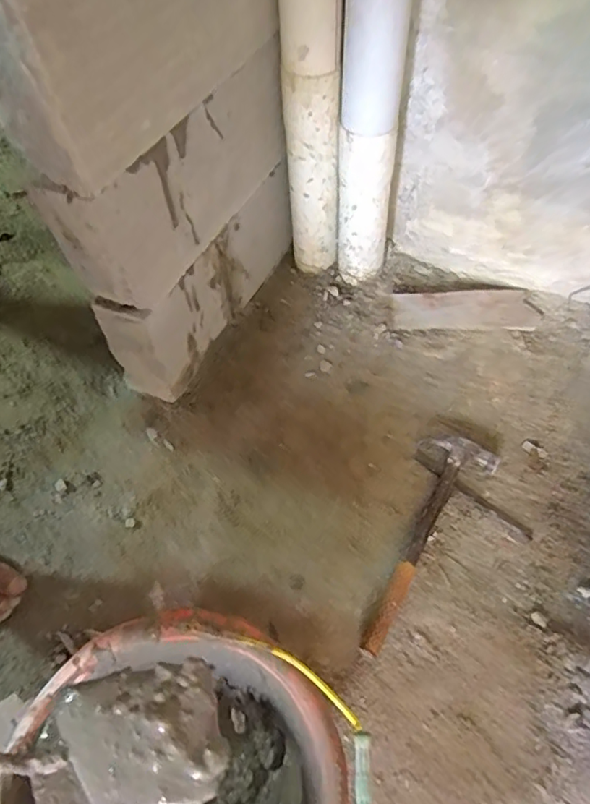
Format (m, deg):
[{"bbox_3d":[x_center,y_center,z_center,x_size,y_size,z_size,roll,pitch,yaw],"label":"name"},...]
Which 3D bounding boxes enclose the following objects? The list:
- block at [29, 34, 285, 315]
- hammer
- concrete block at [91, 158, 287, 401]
[{"bbox_3d":[-0.156,-0.327,0.762,0.086,0.187,0.415,24,60,17],"label":"block"},{"bbox_3d":[0.166,0.182,0.745,0.106,0.033,0.339,29,62,19],"label":"hammer"},{"bbox_3d":[-0.153,-0.214,0.932,0.099,0.203,0.413,24,60,17],"label":"concrete block"}]

